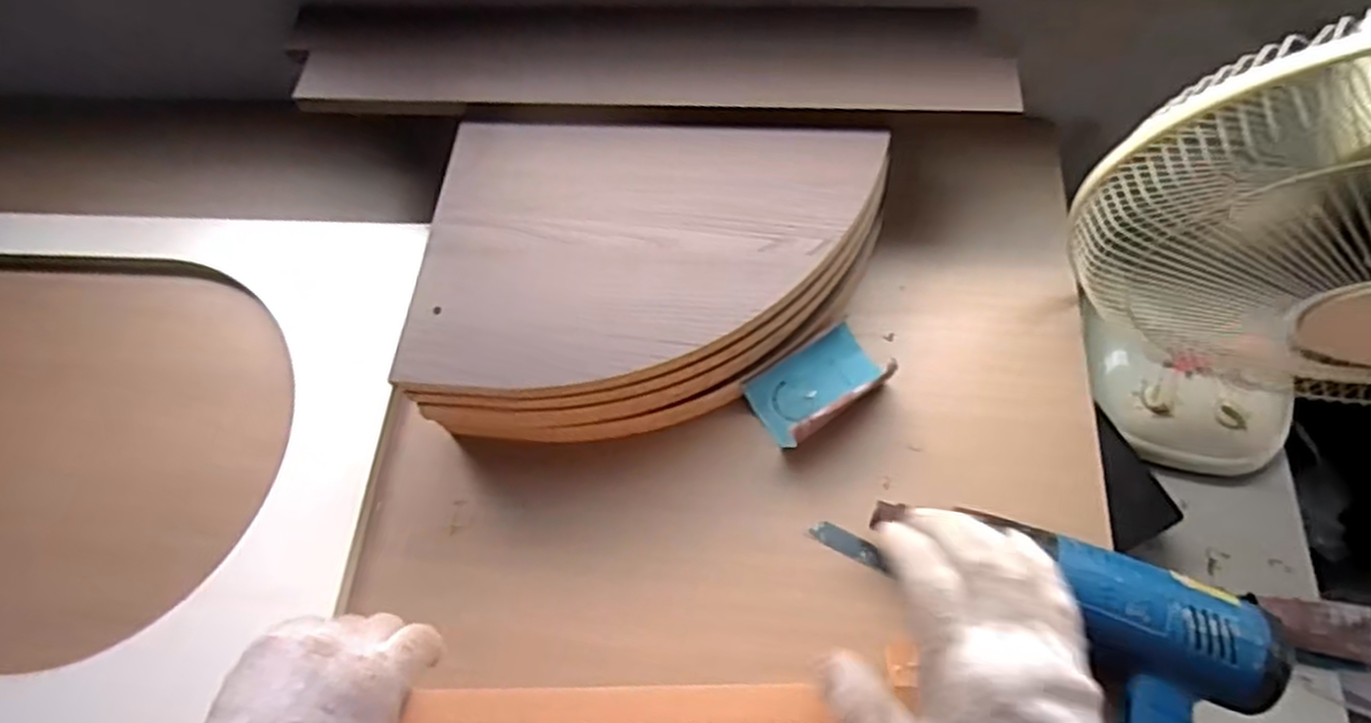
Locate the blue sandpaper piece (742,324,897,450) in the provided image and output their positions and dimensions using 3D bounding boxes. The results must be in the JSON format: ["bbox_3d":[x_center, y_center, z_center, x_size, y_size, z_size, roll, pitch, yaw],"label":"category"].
[{"bbox_3d":[0.113,0.016,0.637,0.111,0.053,0.074,-31,66,-11],"label":"blue sandpaper piece"}]

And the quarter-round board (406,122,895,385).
[{"bbox_3d":[-0.032,-0.093,0.618,0.355,0.017,0.247,2,64,5],"label":"quarter-round board"}]

